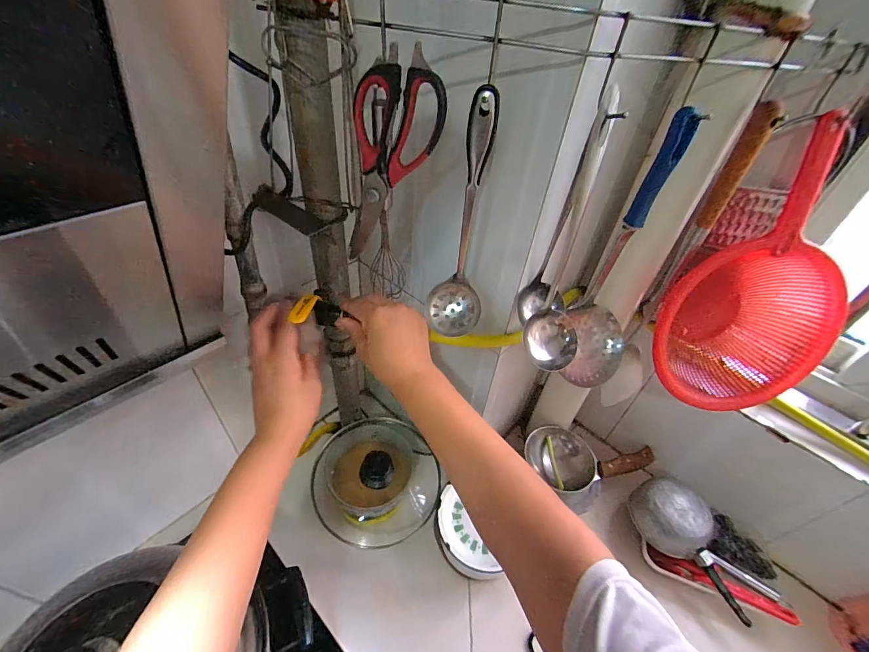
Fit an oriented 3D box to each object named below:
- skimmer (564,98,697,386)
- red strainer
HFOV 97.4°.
[{"bbox_3d":[0.222,-0.061,0.439,0.083,0.313,0.081,25,47,19],"label":"skimmer"},{"bbox_3d":[0.398,-0.028,0.463,0.200,0.322,0.161,-22,50,-27],"label":"red strainer"}]

